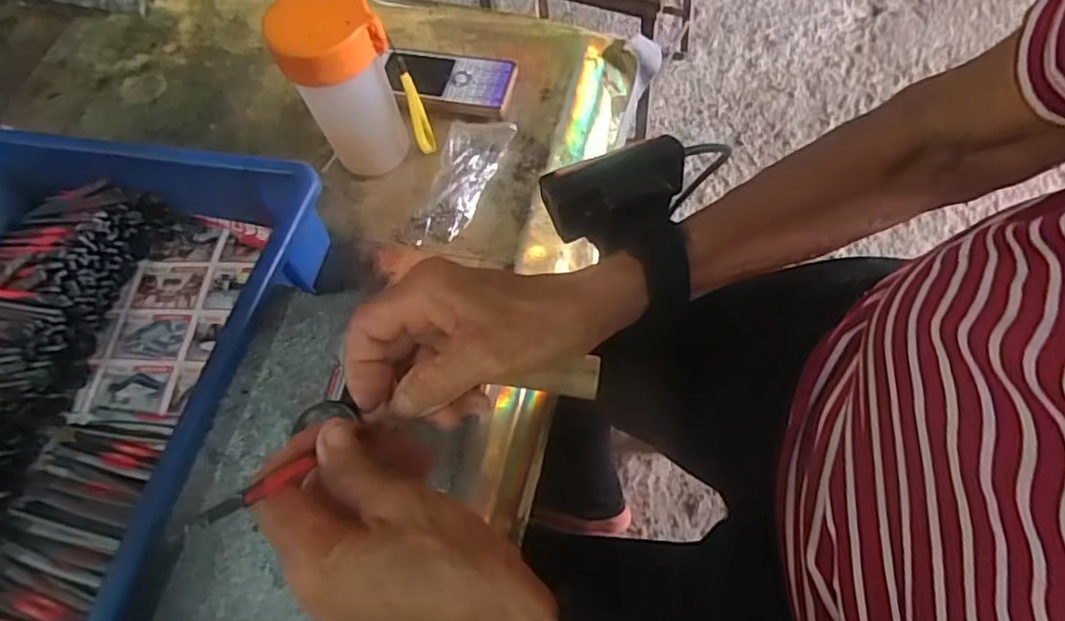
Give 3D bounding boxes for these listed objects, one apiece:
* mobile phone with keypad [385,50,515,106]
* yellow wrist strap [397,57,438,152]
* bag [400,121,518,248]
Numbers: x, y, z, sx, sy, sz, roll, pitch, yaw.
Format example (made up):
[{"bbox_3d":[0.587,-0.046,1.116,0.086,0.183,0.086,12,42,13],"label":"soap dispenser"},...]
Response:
[{"bbox_3d":[-0.075,-0.196,0.530,0.112,0.018,0.048,9,63,8],"label":"mobile phone with keypad"},{"bbox_3d":[-0.087,-0.153,0.469,0.013,0.094,0.013,-15,63,-4],"label":"yellow wrist strap"},{"bbox_3d":[-0.059,-0.105,0.484,0.056,0.018,0.120,19,65,13],"label":"bag"}]

